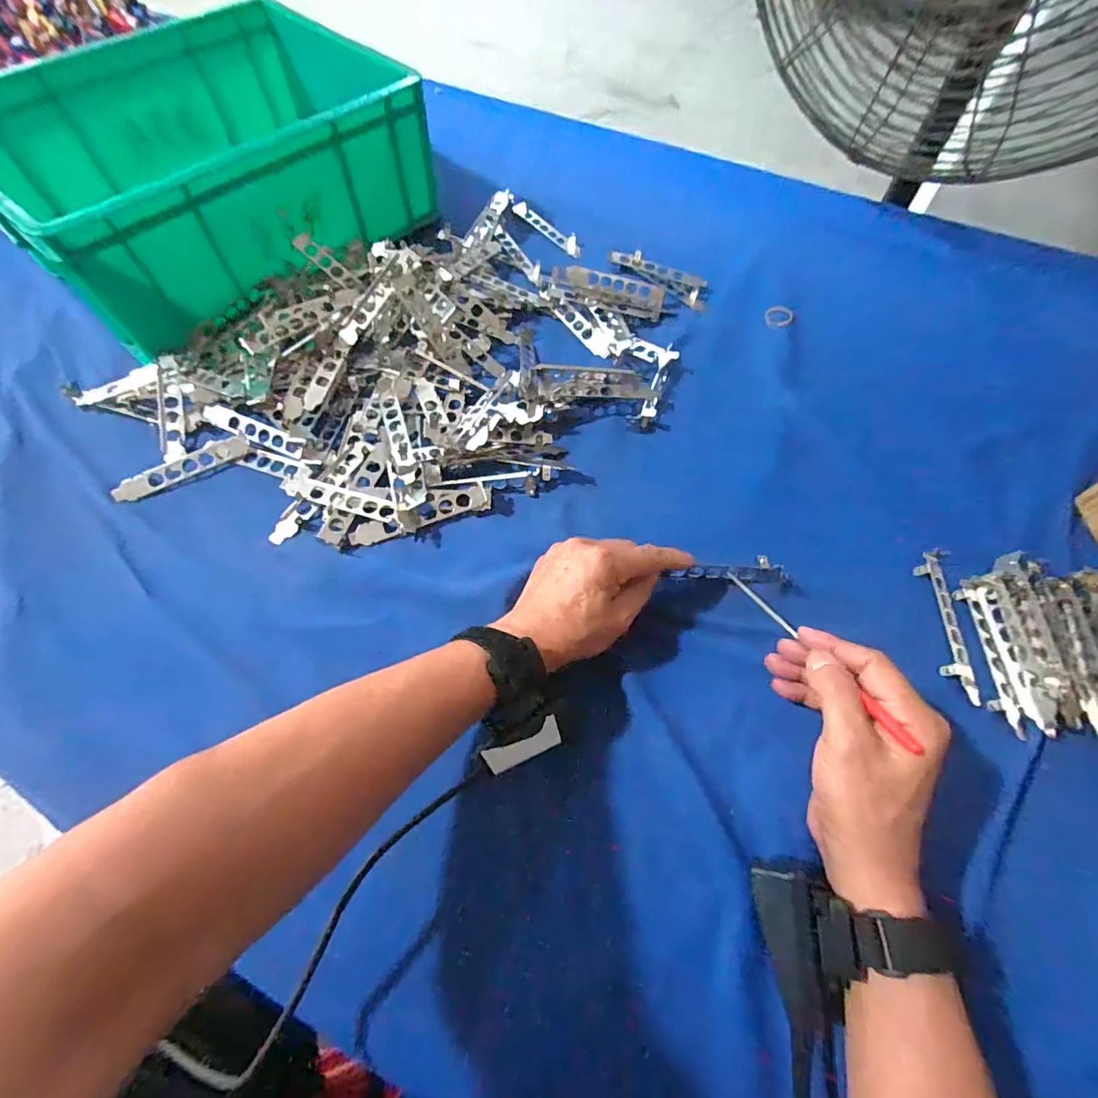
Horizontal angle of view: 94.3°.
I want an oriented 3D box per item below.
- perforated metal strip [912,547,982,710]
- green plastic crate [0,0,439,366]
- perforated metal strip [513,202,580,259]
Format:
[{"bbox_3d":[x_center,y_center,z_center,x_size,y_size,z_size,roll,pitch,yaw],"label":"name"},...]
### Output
[{"bbox_3d":[0.318,0.059,0.408,0.024,0.011,0.125,5,66,3],"label":"perforated metal strip"},{"bbox_3d":[-0.367,-0.435,0.562,0.400,0.134,0.302,-40,70,-20],"label":"green plastic crate"},{"bbox_3d":[-0.002,-0.405,0.646,0.020,0.017,0.112,-41,70,-20],"label":"perforated metal strip"}]

